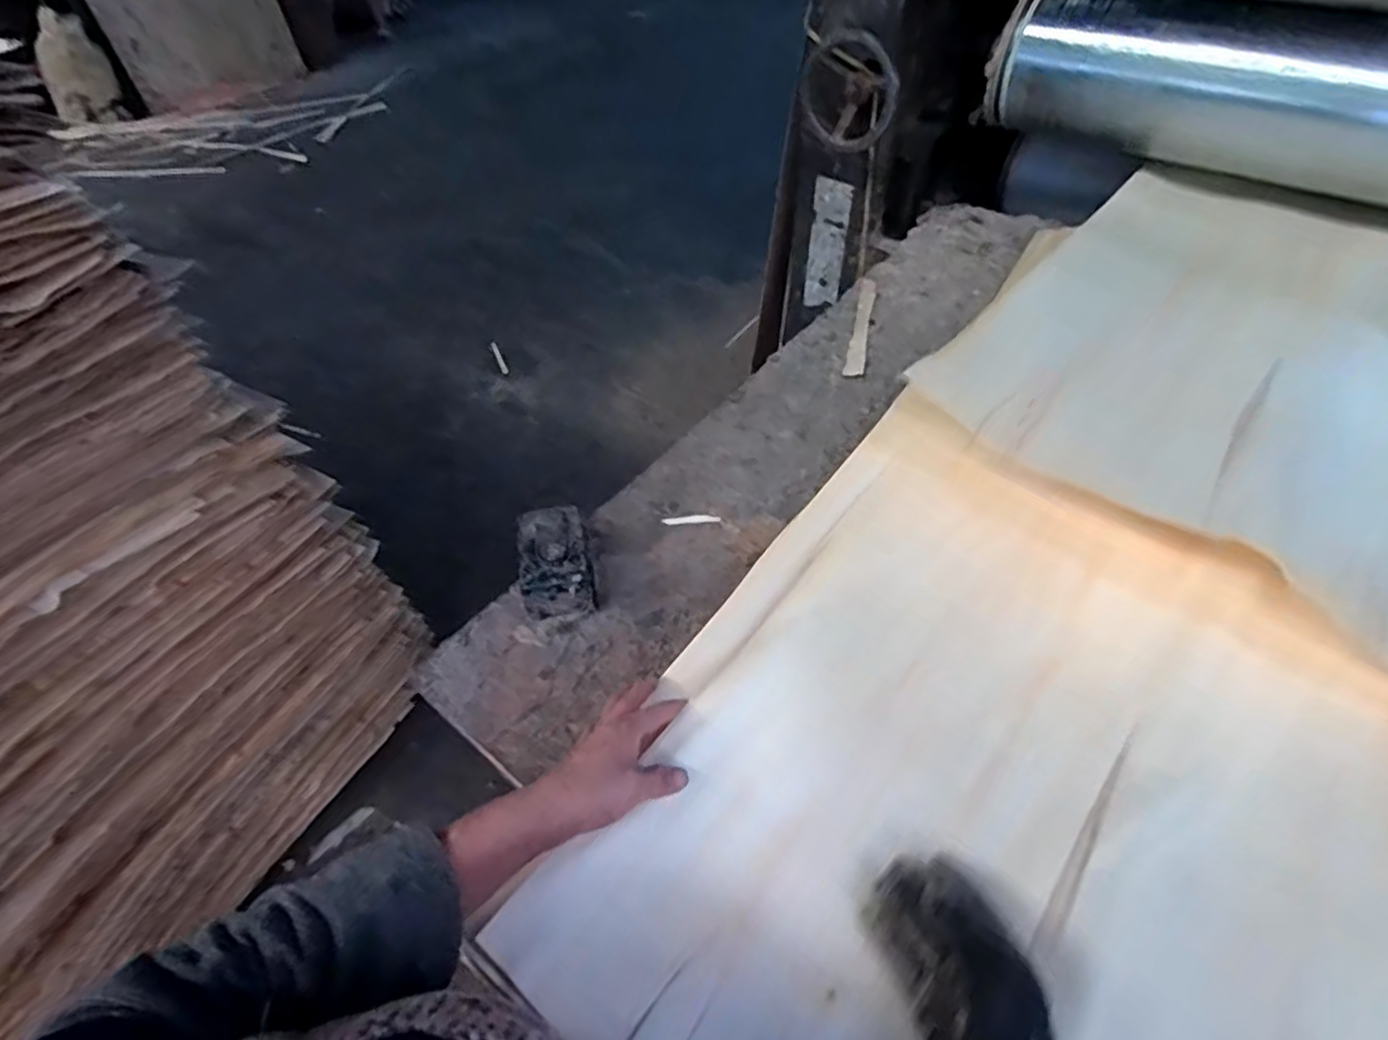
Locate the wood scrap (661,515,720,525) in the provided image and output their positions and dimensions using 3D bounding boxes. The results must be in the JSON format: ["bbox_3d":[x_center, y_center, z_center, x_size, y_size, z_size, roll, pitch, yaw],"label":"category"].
[{"bbox_3d":[-0.003,-0.001,0.805,0.068,0.004,0.015,-1,49,-1],"label":"wood scrap"}]

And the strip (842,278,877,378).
[{"bbox_3d":[0.255,-0.299,1.028,0.027,0.009,0.250,10,51,10],"label":"strip"}]

